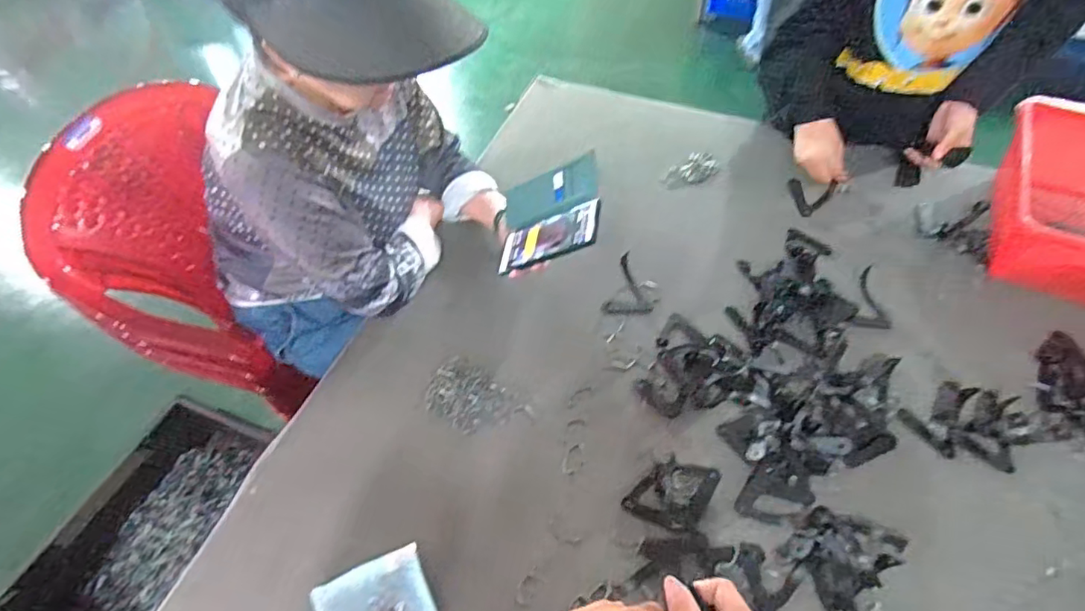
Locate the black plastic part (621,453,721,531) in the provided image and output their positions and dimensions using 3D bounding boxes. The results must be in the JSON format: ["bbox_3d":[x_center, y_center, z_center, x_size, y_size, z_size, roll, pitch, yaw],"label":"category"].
[{"bbox_3d":[0.156,0.216,0.659,0.080,0.026,0.095,28,62,20],"label":"black plastic part"}]

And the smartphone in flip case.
[{"bbox_3d":[0.013,-0.134,0.821,0.168,0.024,0.173,-18,51,33],"label":"smartphone in flip case"}]

